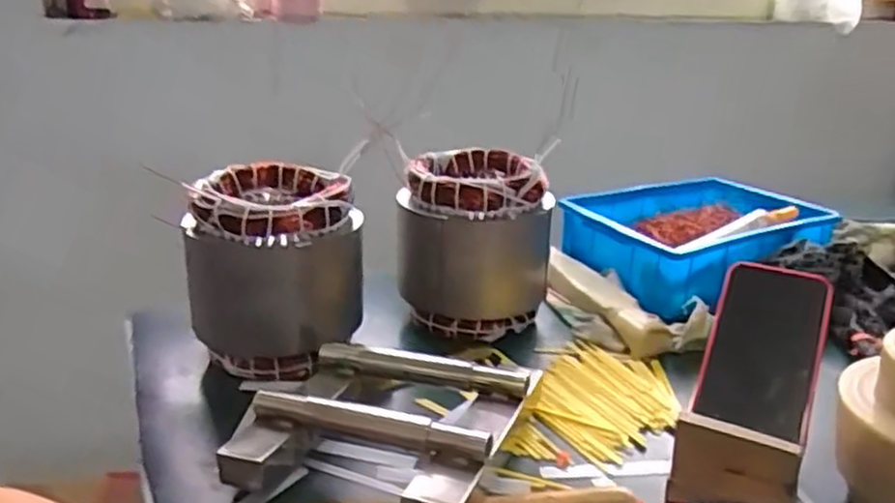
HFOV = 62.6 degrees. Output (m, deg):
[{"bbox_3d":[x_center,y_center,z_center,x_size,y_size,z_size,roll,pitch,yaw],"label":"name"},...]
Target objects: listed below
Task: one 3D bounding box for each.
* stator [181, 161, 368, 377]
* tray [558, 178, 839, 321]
[{"bbox_3d":[-0.156,0.018,0.676,0.148,0.166,0.136,-4,20,-15],"label":"stator"},{"bbox_3d":[0.297,-0.015,0.880,0.283,0.076,0.219,-8,21,-26],"label":"tray"}]

